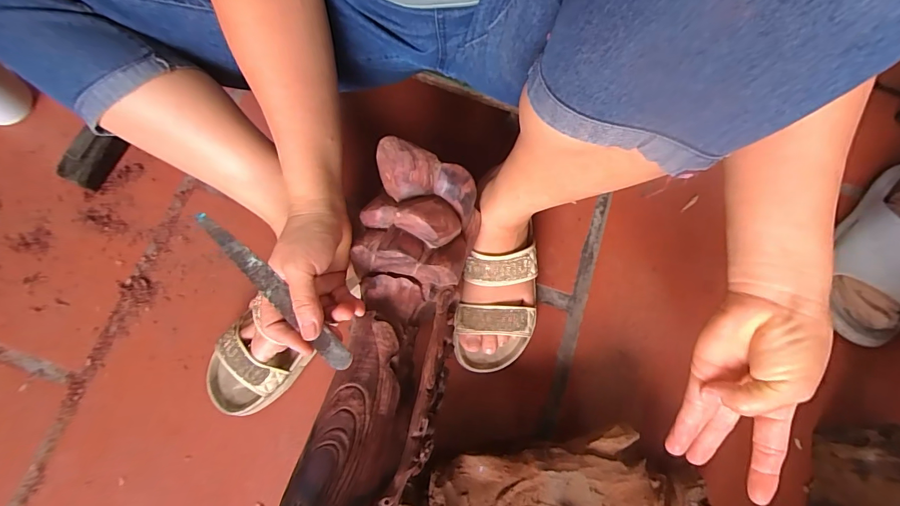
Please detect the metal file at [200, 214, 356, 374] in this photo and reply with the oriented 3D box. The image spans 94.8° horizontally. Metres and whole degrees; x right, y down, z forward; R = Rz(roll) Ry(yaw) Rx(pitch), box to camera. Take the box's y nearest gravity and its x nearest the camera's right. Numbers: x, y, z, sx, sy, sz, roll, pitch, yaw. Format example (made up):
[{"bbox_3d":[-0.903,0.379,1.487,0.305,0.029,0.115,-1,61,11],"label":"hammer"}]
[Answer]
[{"bbox_3d":[-0.143,0.030,0.337,0.169,0.010,0.017,45,79,3],"label":"metal file"}]

